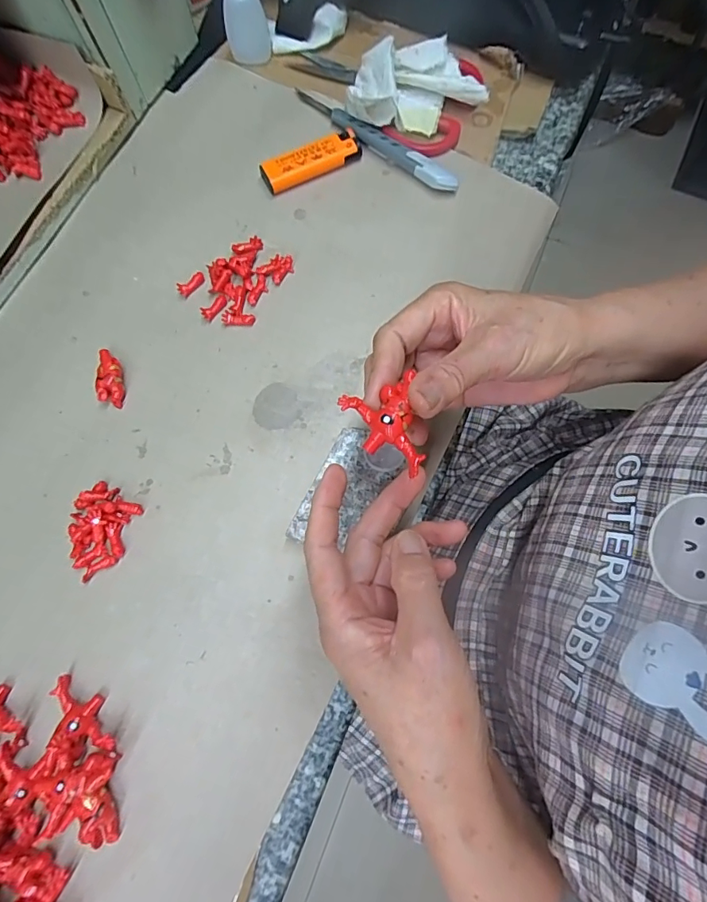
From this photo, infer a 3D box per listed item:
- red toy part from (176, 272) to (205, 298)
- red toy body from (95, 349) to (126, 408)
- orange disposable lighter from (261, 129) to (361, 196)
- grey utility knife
[{"bbox_3d":[-0.123,-0.127,0.347,0.009,0.007,0.023,43,81,11],"label":"red toy part"},{"bbox_3d":[-0.173,-0.052,0.325,0.015,0.013,0.041,-8,76,0],"label":"red toy body"},{"bbox_3d":[-0.032,-0.227,0.358,0.080,0.015,0.022,-28,77,-5],"label":"orange disposable lighter"},{"bbox_3d":[0.015,-0.249,0.364,0.155,0.013,0.017,37,80,10],"label":"grey utility knife"}]

